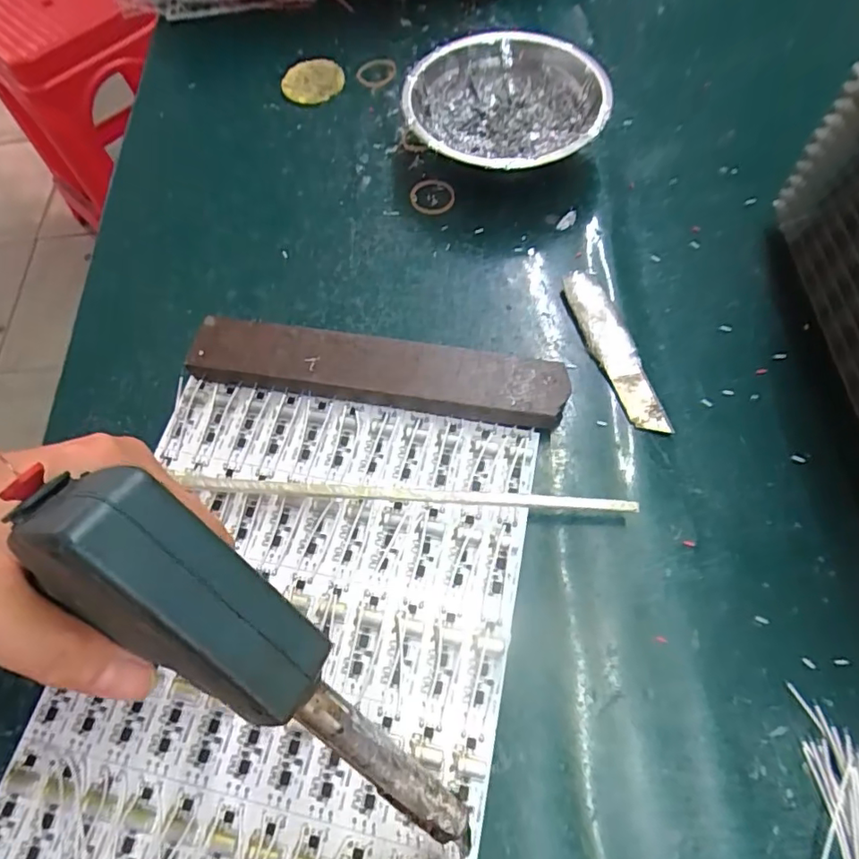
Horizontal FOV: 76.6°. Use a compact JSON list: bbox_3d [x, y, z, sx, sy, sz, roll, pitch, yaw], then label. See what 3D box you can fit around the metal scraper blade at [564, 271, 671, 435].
[{"bbox_3d":[0.099,-0.043,0.294,0.022,0.006,0.102,-17,70,1],"label":"metal scraper blade"}]

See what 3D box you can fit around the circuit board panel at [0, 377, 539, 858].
[{"bbox_3d":[-0.064,0.088,0.248,0.192,0.008,0.228,10,66,8],"label":"circuit board panel"}]

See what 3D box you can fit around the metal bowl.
[{"bbox_3d":[0.049,-0.196,0.345,0.115,0.042,0.121,-25,66,-9],"label":"metal bowl"}]

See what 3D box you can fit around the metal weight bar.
[{"bbox_3d":[-0.030,-0.033,0.293,0.200,0.018,0.037,9,66,7],"label":"metal weight bar"}]

